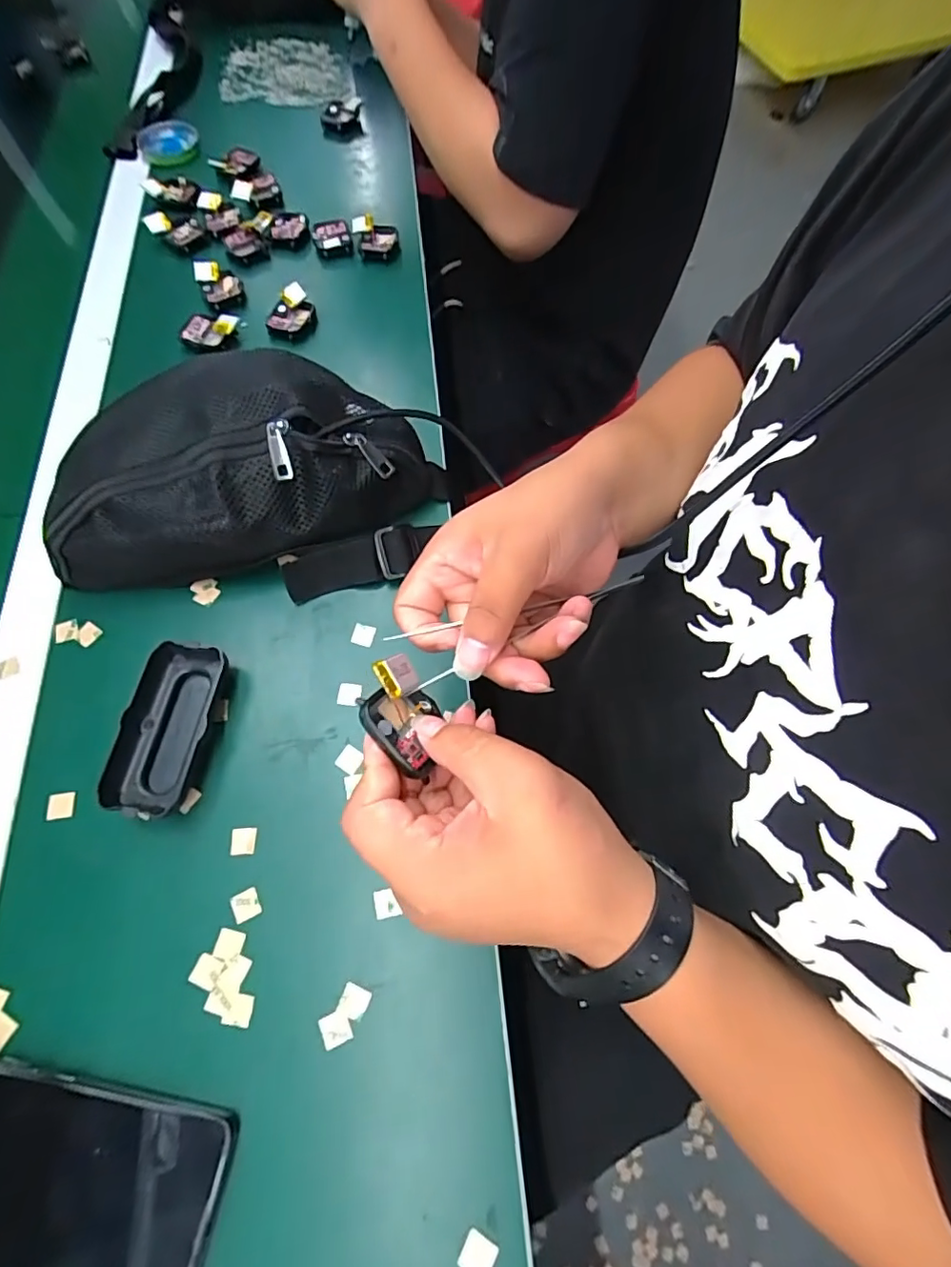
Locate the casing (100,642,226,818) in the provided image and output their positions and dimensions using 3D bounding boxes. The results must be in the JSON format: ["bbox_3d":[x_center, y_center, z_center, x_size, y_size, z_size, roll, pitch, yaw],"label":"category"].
[{"bbox_3d":[-0.204,0.061,0.362,0.051,0.025,0.108,12,68,5],"label":"casing"}]

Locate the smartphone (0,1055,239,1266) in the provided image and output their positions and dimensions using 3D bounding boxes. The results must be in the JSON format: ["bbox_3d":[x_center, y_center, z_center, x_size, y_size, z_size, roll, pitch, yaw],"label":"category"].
[{"bbox_3d":[-0.209,0.274,0.275,0.158,0.012,0.079,13,66,-2],"label":"smartphone"}]

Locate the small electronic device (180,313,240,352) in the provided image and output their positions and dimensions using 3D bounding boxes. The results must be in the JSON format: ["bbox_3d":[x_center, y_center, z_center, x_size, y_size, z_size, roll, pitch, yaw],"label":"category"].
[{"bbox_3d":[-0.247,-0.281,0.505,0.052,0.013,0.038,15,68,6],"label":"small electronic device"}]

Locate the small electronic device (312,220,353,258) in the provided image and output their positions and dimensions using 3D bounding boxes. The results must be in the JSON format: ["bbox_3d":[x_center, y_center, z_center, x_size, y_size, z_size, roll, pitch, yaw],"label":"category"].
[{"bbox_3d":[-0.147,-0.406,0.563,0.039,0.015,0.040,-8,67,-2],"label":"small electronic device"}]

